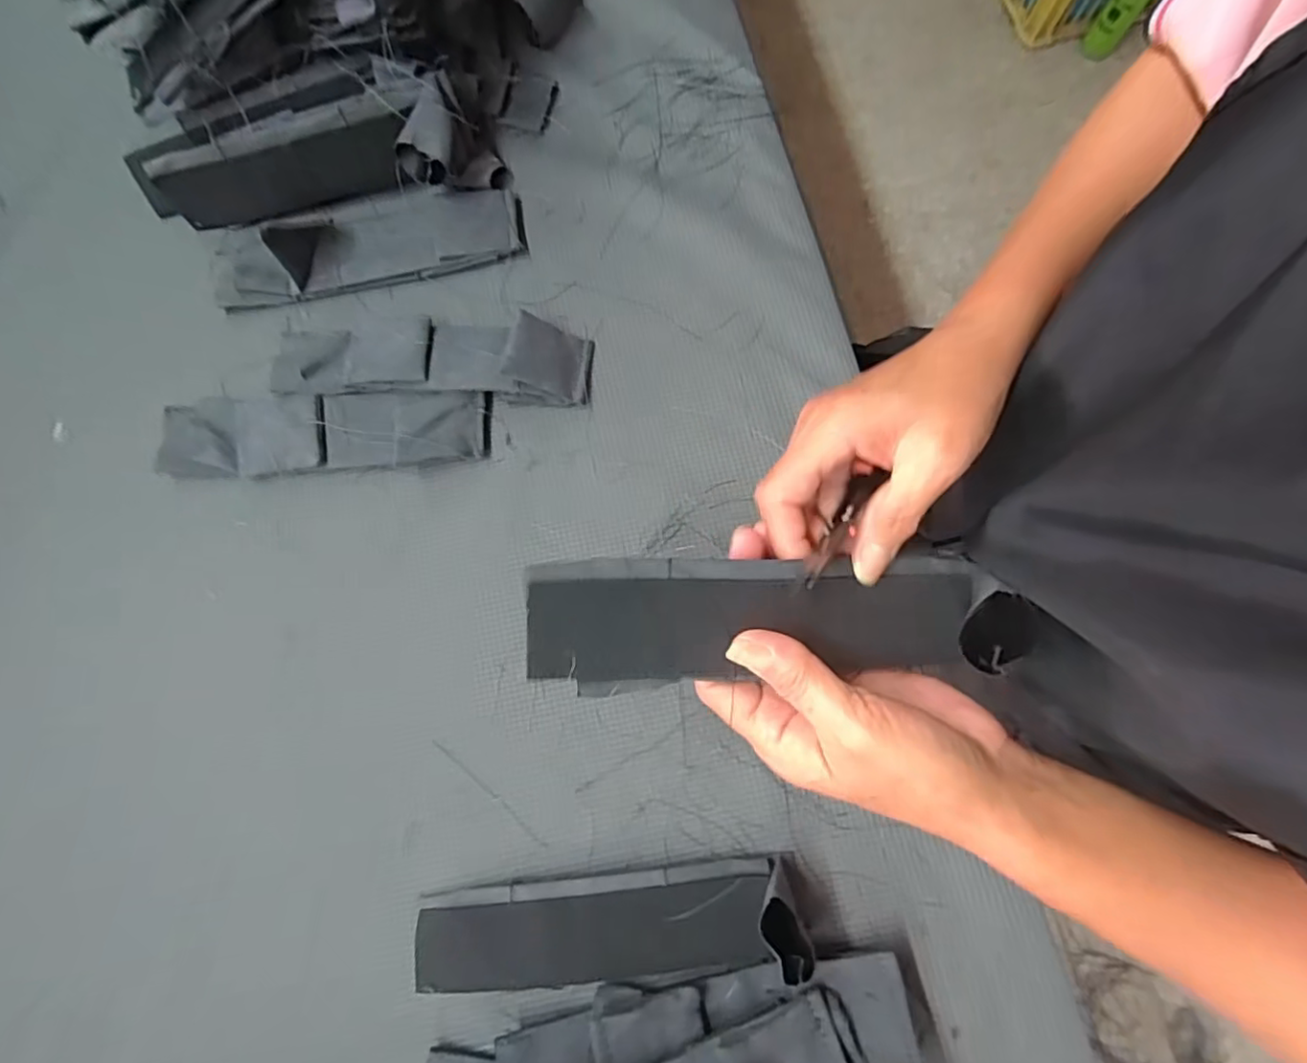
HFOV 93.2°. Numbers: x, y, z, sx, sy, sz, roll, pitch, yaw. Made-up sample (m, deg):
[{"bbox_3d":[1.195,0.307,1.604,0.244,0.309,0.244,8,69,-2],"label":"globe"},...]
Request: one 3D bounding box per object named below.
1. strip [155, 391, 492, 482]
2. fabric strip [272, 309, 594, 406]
[{"bbox_3d":[-0.201,-0.060,0.373,0.201,0.014,0.048,-1,79,2],"label":"strip"},{"bbox_3d":[-0.139,-0.108,0.375,0.196,0.024,0.050,3,79,3],"label":"fabric strip"}]

